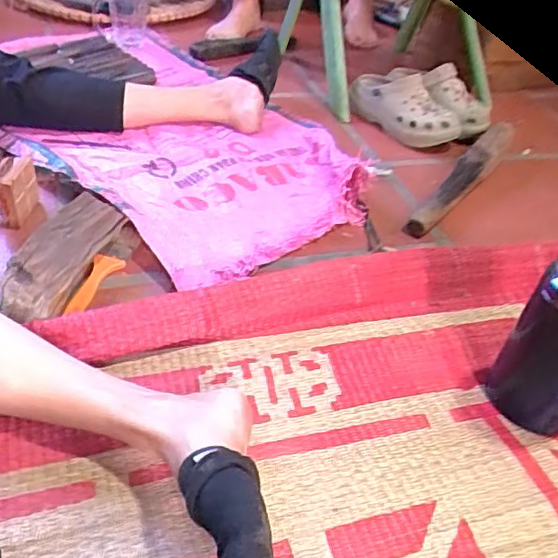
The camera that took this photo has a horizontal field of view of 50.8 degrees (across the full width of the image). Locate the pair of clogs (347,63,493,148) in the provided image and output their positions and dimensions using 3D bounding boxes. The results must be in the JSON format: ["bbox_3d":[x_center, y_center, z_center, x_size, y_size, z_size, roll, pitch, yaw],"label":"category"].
[{"bbox_3d":[0.254,-0.320,1.070,0.257,0.089,0.146,18,41,12],"label":"pair of clogs"}]

